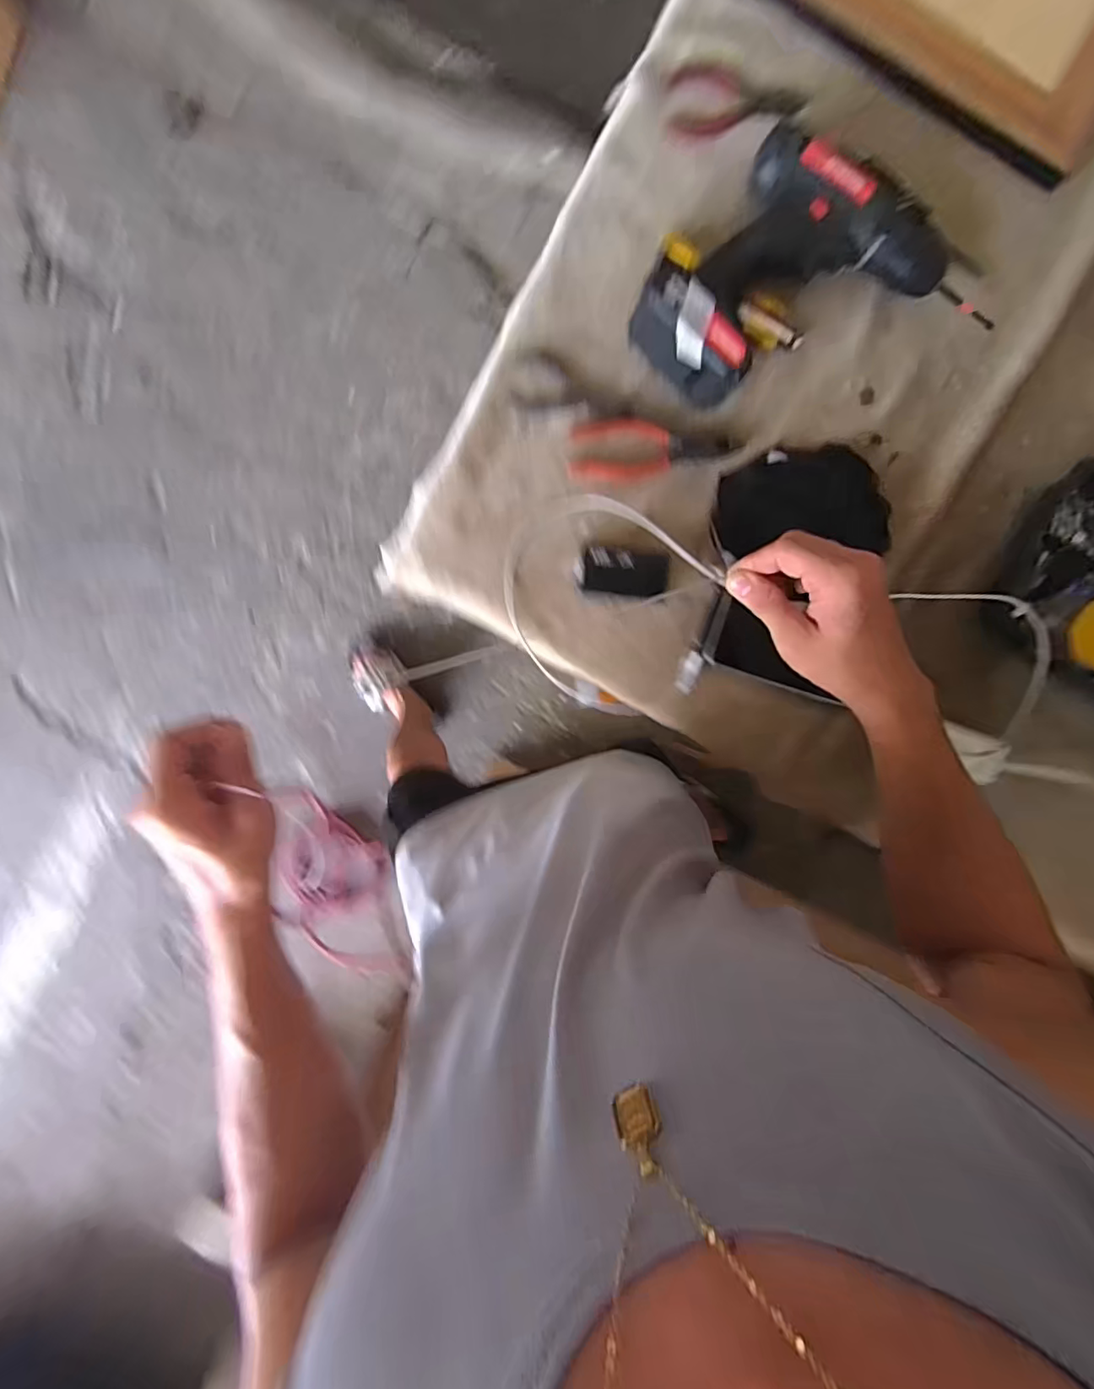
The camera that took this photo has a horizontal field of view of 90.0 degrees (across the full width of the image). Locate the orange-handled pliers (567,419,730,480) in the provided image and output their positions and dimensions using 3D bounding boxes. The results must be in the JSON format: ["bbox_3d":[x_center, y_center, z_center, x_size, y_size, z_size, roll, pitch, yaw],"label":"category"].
[{"bbox_3d":[0.093,-0.227,0.504,0.143,0.011,0.050,-3,97,-1],"label":"orange-handled pliers"}]

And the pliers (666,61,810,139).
[{"bbox_3d":[0.160,-0.503,0.462,0.111,0.011,0.045,-3,97,-1],"label":"pliers"}]

